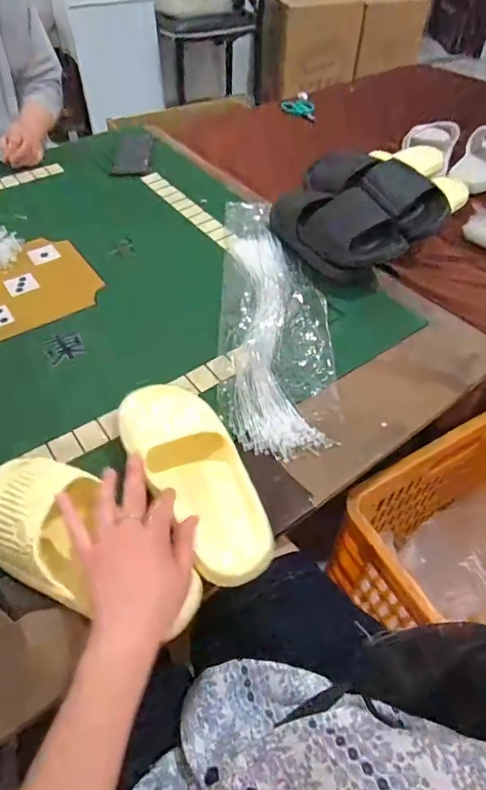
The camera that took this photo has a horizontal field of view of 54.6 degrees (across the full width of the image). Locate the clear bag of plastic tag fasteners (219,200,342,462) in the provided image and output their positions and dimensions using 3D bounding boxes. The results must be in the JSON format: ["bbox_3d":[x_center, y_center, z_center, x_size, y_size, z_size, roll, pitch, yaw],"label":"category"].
[{"bbox_3d":[0.042,-0.137,0.686,0.142,0.022,0.524,0,49,-2],"label":"clear bag of plastic tag fasteners"}]

